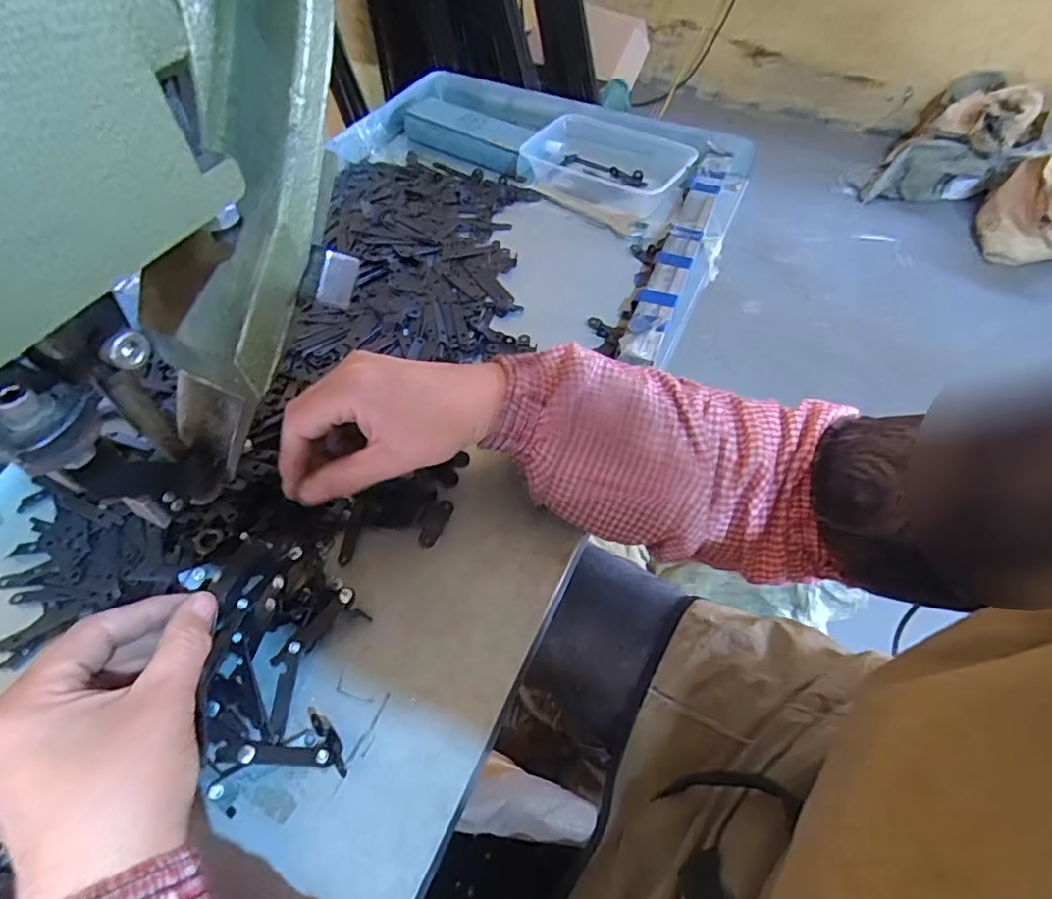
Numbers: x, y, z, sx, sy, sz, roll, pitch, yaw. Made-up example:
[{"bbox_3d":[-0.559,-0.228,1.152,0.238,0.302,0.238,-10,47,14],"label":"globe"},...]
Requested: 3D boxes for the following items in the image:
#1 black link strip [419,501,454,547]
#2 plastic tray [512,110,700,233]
[{"bbox_3d":[-0.058,0.047,0.371,0.012,0.004,0.035,21,56,12],"label":"black link strip"},{"bbox_3d":[0.082,-0.300,0.604,0.168,0.040,0.123,25,57,16],"label":"plastic tray"}]

